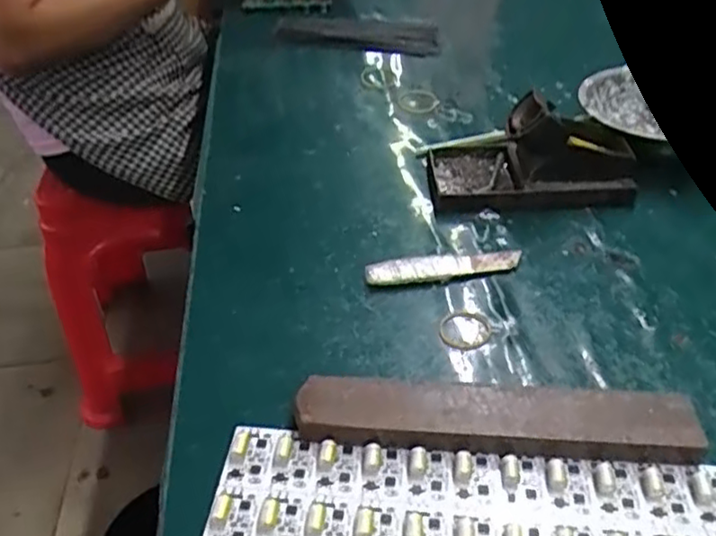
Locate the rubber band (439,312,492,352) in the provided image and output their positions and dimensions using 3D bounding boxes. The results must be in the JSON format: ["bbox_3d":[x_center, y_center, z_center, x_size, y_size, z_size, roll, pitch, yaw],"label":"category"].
[{"bbox_3d":[0.065,0.037,0.393,0.031,0.004,0.029,-1,42,1],"label":"rubber band"}]

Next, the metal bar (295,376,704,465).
[{"bbox_3d":[0.069,0.077,0.333,0.195,0.017,0.035,3,42,5],"label":"metal bar"}]

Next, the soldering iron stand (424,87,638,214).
[{"bbox_3d":[0.129,-0.093,0.493,0.149,0.062,0.080,-4,42,-3],"label":"soldering iron stand"}]

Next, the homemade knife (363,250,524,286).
[{"bbox_3d":[0.057,-0.001,0.434,0.105,0.011,0.020,-10,43,-9],"label":"homemade knife"}]

